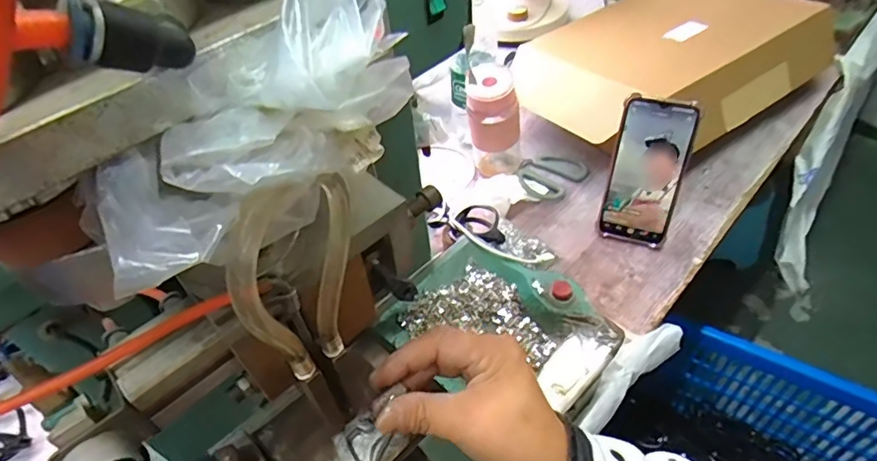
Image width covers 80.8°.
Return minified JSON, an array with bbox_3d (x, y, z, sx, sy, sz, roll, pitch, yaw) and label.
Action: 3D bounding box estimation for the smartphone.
[{"bbox_3d":[0.235,-0.064,0.582,0.077,0.166,0.014,11,23,16],"label":"smartphone"}]

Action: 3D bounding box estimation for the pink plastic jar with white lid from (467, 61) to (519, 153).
[{"bbox_3d":[0.070,-0.153,0.642,0.063,0.103,0.051,1,48,8],"label":"pink plastic jar with white lid"}]

